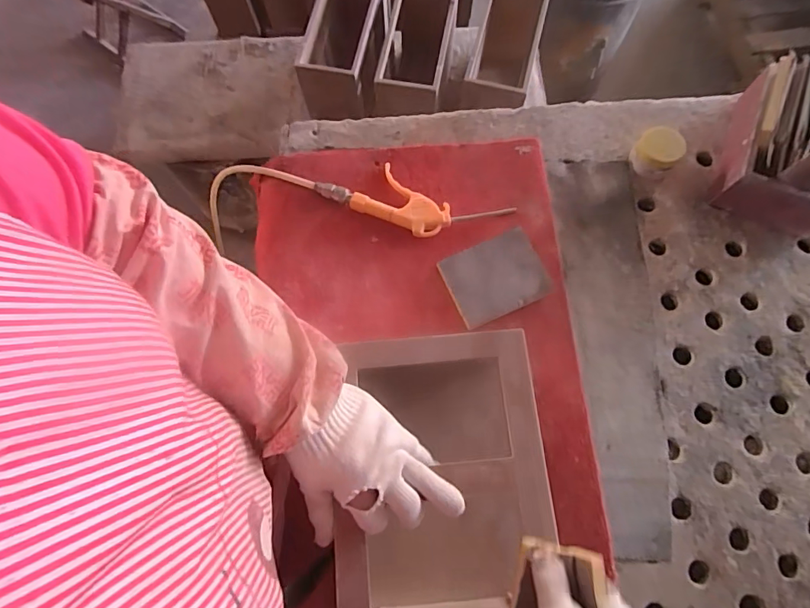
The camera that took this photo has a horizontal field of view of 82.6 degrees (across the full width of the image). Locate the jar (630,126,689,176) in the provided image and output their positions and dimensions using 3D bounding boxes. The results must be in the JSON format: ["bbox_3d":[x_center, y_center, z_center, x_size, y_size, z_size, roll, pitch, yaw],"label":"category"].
[{"bbox_3d":[0.343,-0.207,0.633,0.059,0.050,0.053,41,77,11],"label":"jar"}]

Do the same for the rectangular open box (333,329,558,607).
[{"bbox_3d":[0.032,0.178,0.473,0.186,0.134,0.265,-4,73,-1],"label":"rectangular open box"}]

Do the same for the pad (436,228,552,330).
[{"bbox_3d":[0.114,-0.034,0.586,0.118,0.006,0.094,-25,79,0],"label":"pad"}]

